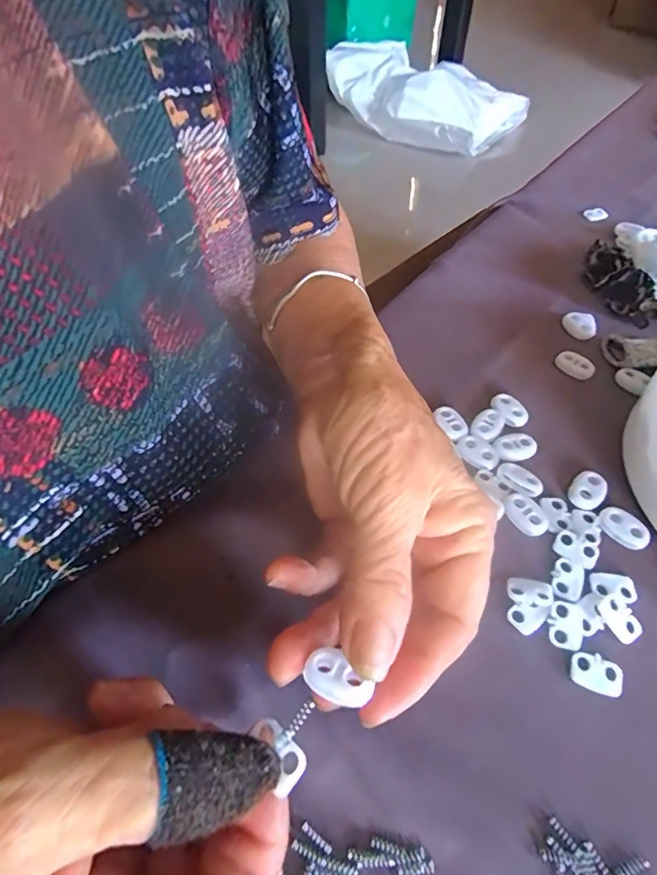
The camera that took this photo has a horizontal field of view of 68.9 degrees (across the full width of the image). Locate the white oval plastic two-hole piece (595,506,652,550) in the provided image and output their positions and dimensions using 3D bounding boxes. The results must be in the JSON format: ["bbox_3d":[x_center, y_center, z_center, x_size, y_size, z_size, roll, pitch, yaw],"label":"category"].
[{"bbox_3d":[0.138,0.042,0.224,0.014,0.004,0.023,-34,60,-23],"label":"white oval plastic two-hole piece"}]

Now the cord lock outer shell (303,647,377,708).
[{"bbox_3d":[0.002,0.075,0.149,0.019,0.004,0.013,32,60,23],"label":"cord lock outer shell"}]

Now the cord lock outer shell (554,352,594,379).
[{"bbox_3d":[0.148,-0.044,0.290,0.022,0.009,0.010,32,59,21],"label":"cord lock outer shell"}]

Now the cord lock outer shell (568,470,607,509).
[{"bbox_3d":[0.128,0.026,0.236,0.016,0.004,0.021,37,61,24],"label":"cord lock outer shell"}]

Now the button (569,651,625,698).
[{"bbox_3d":[0.105,0.093,0.188,0.019,0.004,0.013,20,55,14],"label":"button"}]

